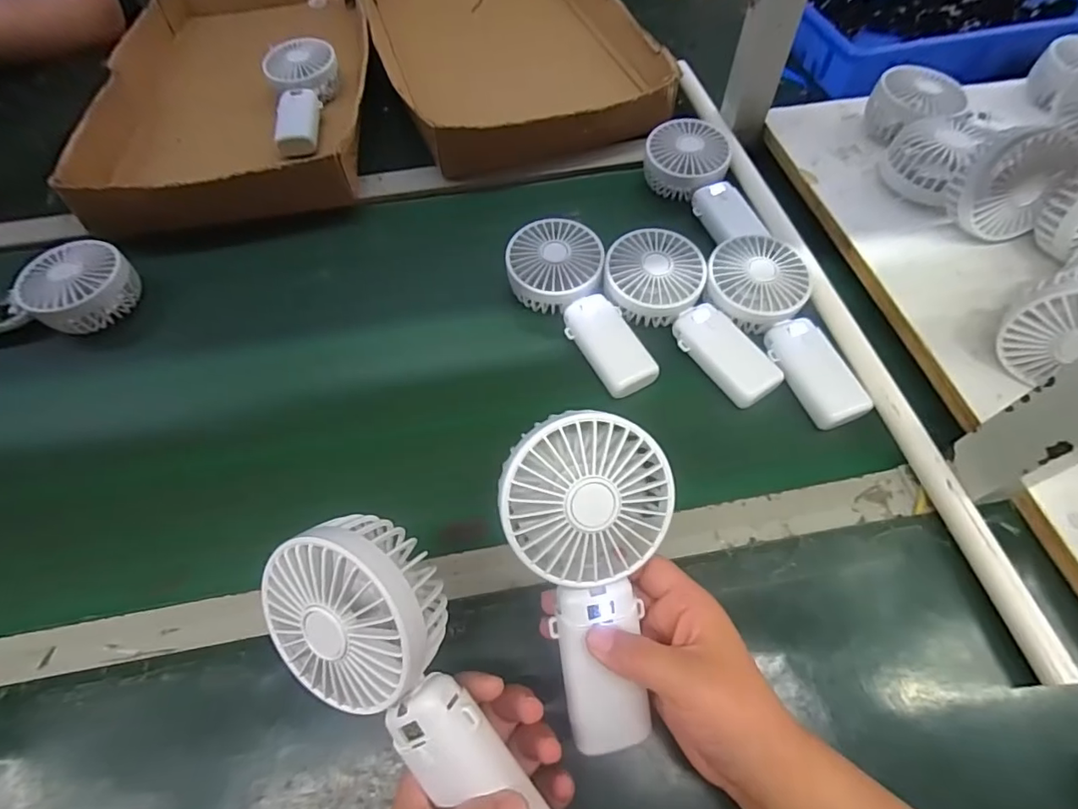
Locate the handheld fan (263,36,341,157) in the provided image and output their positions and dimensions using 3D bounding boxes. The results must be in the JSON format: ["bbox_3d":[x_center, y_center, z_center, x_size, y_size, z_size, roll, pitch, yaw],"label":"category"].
[{"bbox_3d":[-0.285,-0.374,0.639,0.087,0.050,0.167,-13,60,-5],"label":"handheld fan"}]

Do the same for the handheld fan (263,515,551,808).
[{"bbox_3d":[-0.064,0.138,0.255,0.088,0.045,0.178,-33,92,15],"label":"handheld fan"}]

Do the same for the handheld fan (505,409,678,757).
[{"bbox_3d":[0.031,0.092,0.276,0.083,0.035,0.177,-7,98,-3],"label":"handheld fan"}]

